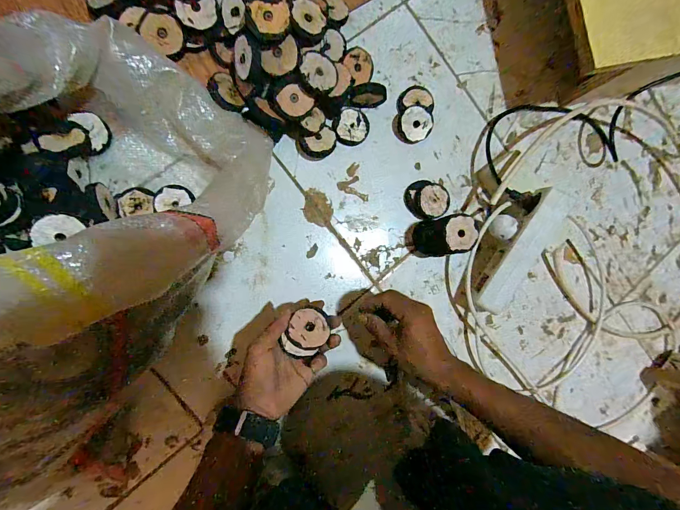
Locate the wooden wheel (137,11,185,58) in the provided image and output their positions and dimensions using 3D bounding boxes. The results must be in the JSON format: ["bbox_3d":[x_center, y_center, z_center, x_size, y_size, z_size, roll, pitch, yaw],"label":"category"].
[{"bbox_3d":[-0.213,-0.268,0.402,0.049,0.005,0.042,35,95,-33],"label":"wooden wheel"}]

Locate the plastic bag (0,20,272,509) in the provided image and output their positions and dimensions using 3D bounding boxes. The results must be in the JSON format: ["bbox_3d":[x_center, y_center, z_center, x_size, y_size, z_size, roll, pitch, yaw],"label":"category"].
[{"bbox_3d":[-0.270,-0.032,0.309,0.271,0.255,0.421,33,84,-8],"label":"plastic bag"}]

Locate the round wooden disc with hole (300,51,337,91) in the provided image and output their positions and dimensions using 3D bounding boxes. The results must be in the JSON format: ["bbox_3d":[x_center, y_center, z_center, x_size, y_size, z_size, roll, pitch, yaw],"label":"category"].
[{"bbox_3d":[-0.025,-0.221,0.401,0.048,0.007,0.048,4,81,-29],"label":"round wooden disc with hole"}]

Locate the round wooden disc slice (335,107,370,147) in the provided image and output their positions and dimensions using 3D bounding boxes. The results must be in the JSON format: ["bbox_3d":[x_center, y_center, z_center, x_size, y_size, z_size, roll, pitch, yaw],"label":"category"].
[{"bbox_3d":[0.018,-0.184,0.480,0.047,0.013,0.053,14,87,-9],"label":"round wooden disc slice"}]

